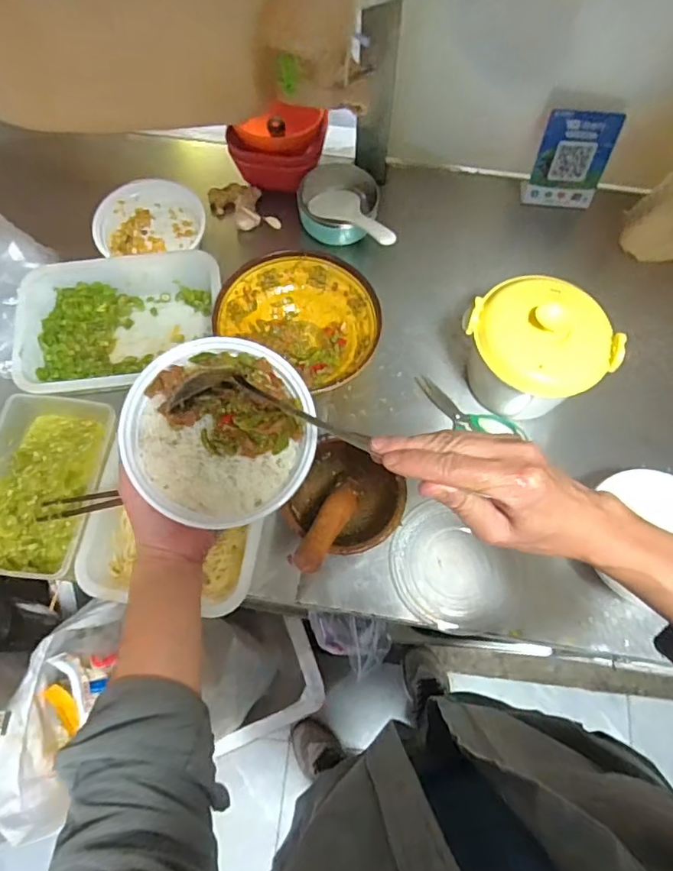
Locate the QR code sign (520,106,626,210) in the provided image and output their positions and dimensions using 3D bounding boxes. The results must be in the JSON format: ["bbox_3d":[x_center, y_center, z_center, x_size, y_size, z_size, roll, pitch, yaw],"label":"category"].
[{"bbox_3d":[0.369,-0.430,0.871,0.110,0.142,0.013,7,50,2],"label":"QR code sign"}]

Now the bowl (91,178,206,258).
[{"bbox_3d":[-0.294,-0.339,0.891,0.169,0.052,0.136,-9,69,-4],"label":"bowl"}]

